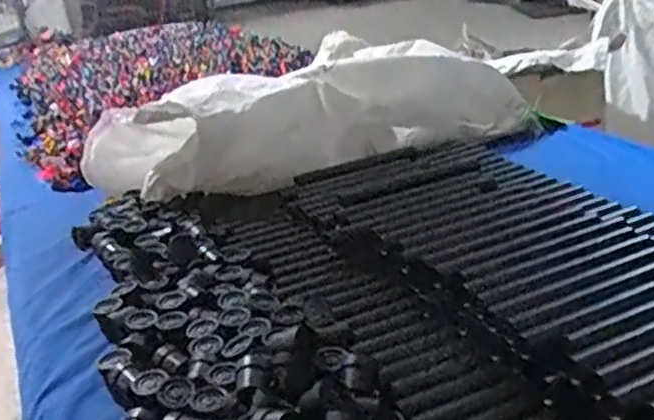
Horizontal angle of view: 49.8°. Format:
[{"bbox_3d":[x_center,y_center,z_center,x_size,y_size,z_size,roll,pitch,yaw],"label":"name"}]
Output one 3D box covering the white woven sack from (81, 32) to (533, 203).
[{"bbox_3d":[-0.037,-0.175,1.288,0.741,0.177,0.311,-17,25,-22],"label":"white woven sack"}]

